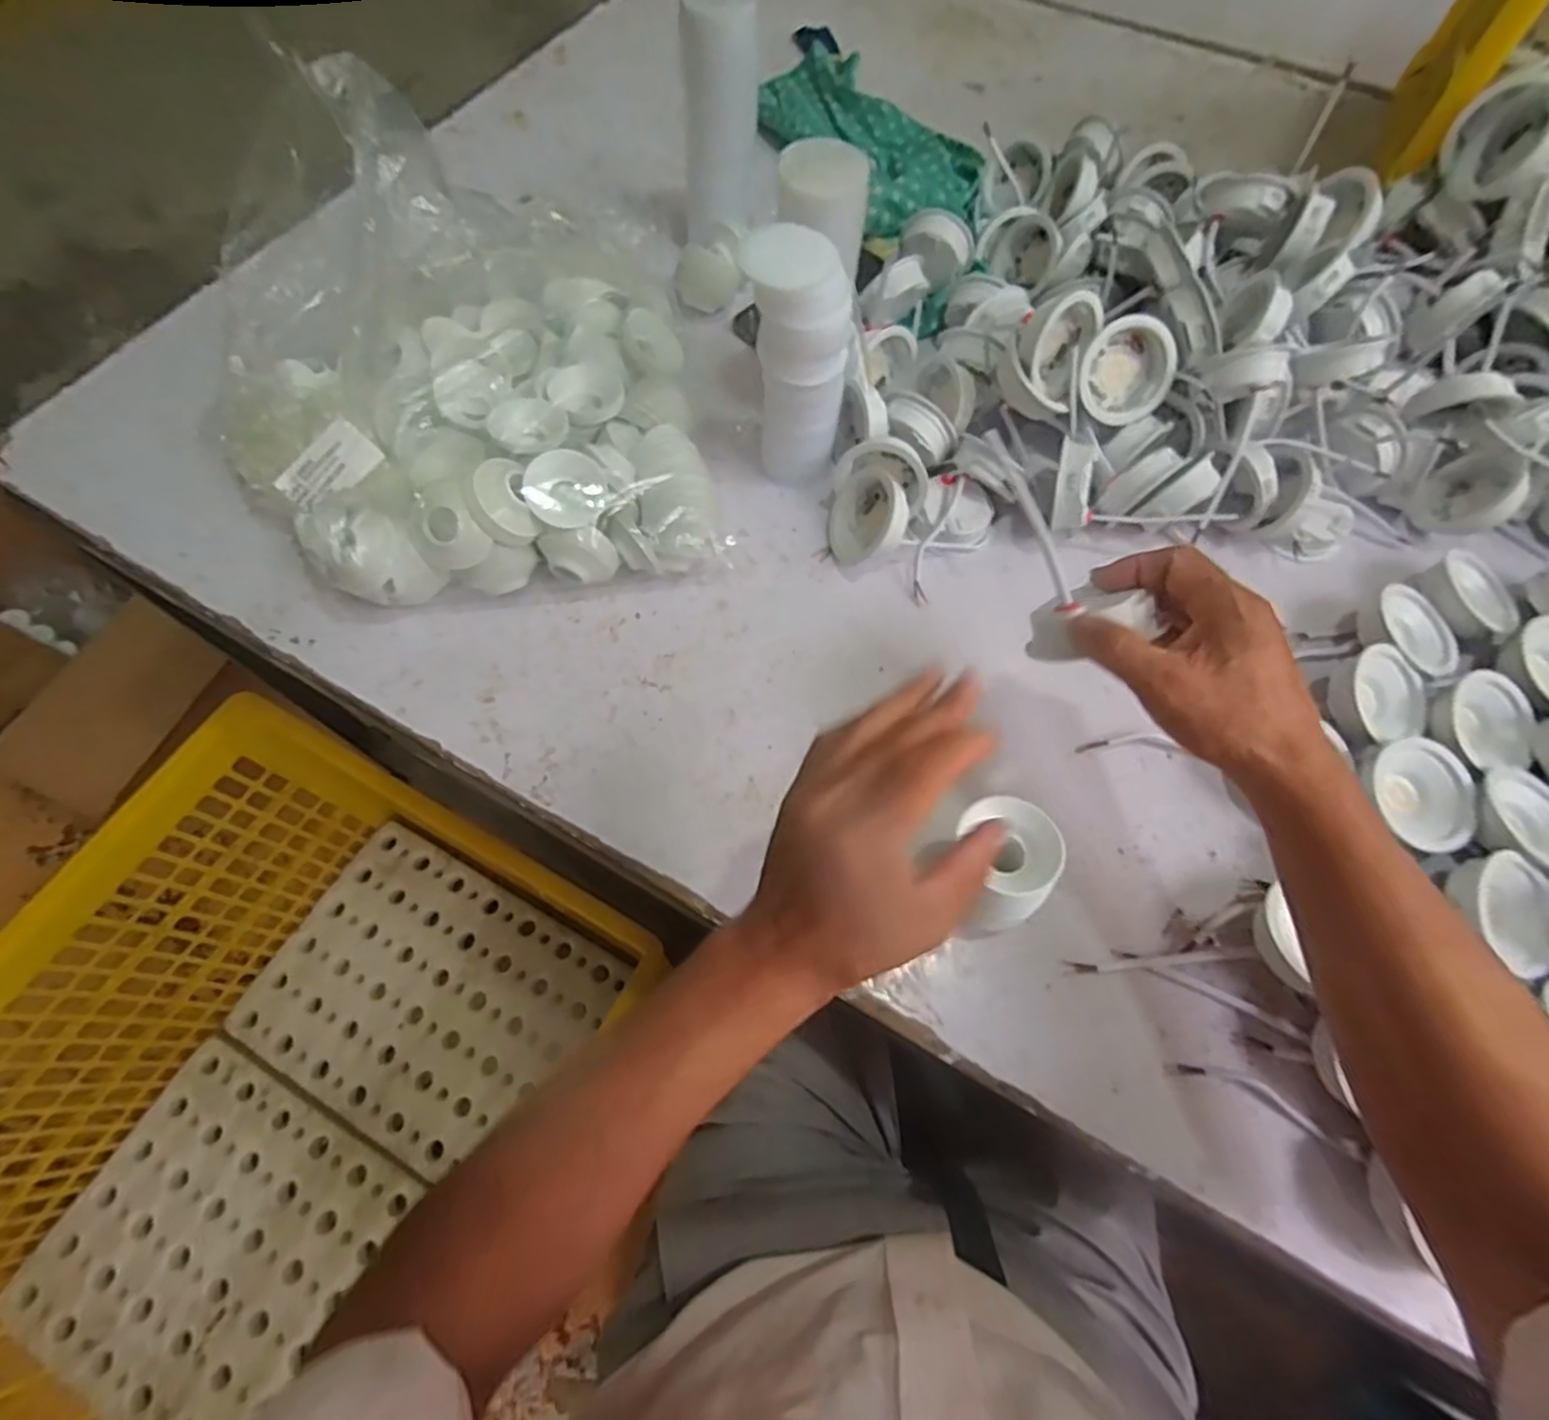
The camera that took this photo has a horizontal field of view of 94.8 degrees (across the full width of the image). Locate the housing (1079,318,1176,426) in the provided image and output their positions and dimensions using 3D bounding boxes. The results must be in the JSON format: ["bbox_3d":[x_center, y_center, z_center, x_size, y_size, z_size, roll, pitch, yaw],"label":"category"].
[{"bbox_3d":[0.267,-0.256,0.540,0.065,0.070,0.031,25,27,9],"label":"housing"}]

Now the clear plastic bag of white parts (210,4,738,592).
[{"bbox_3d":[-0.248,-0.270,0.536,0.363,0.205,0.353,-10,66,-5],"label":"clear plastic bag of white parts"}]

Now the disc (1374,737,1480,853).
[{"bbox_3d":[0.422,0.055,0.462,0.059,0.025,0.069,-14,66,-7],"label":"disc"}]

